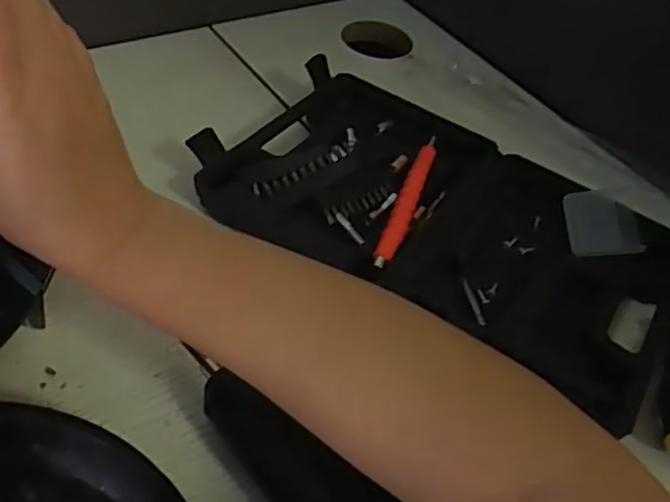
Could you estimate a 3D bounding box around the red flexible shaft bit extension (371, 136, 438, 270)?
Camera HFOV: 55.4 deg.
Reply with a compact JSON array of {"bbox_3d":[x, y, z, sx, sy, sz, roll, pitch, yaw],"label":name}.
[{"bbox_3d":[0.059,-0.044,0.501,0.018,0.011,0.164,17,47,9],"label":"red flexible shaft bit extension"}]

